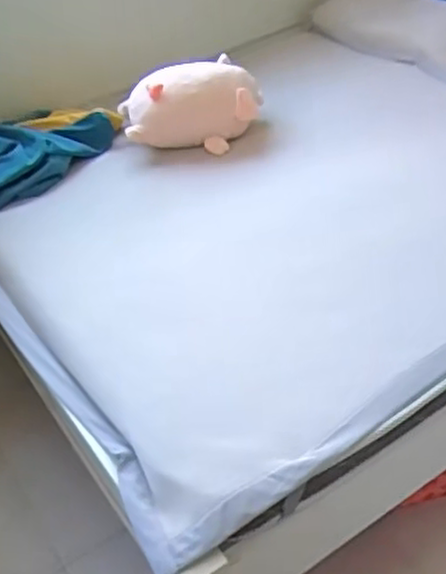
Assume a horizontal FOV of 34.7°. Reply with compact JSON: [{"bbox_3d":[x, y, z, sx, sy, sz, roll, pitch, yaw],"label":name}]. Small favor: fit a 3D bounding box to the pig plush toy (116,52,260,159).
[{"bbox_3d":[-0.091,-0.485,1.884,0.357,0.177,0.206,-6,38,-1],"label":"pig plush toy"}]

